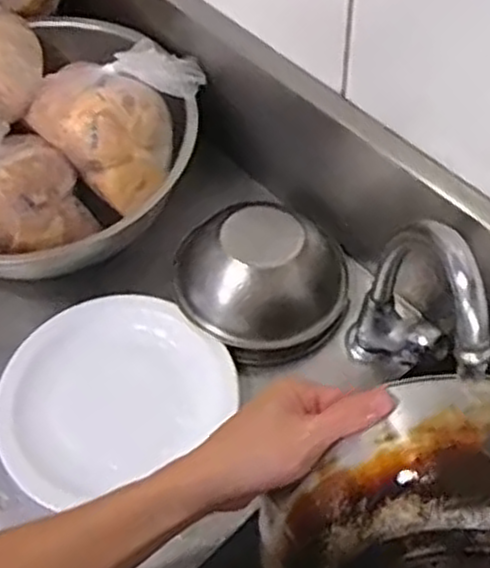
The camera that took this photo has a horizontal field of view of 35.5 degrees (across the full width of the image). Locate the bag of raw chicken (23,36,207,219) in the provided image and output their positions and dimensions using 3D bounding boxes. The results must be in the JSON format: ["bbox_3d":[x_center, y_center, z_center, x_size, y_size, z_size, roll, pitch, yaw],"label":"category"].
[{"bbox_3d":[-0.120,-0.157,0.694,0.132,0.069,0.138,28,63,19],"label":"bag of raw chicken"}]

